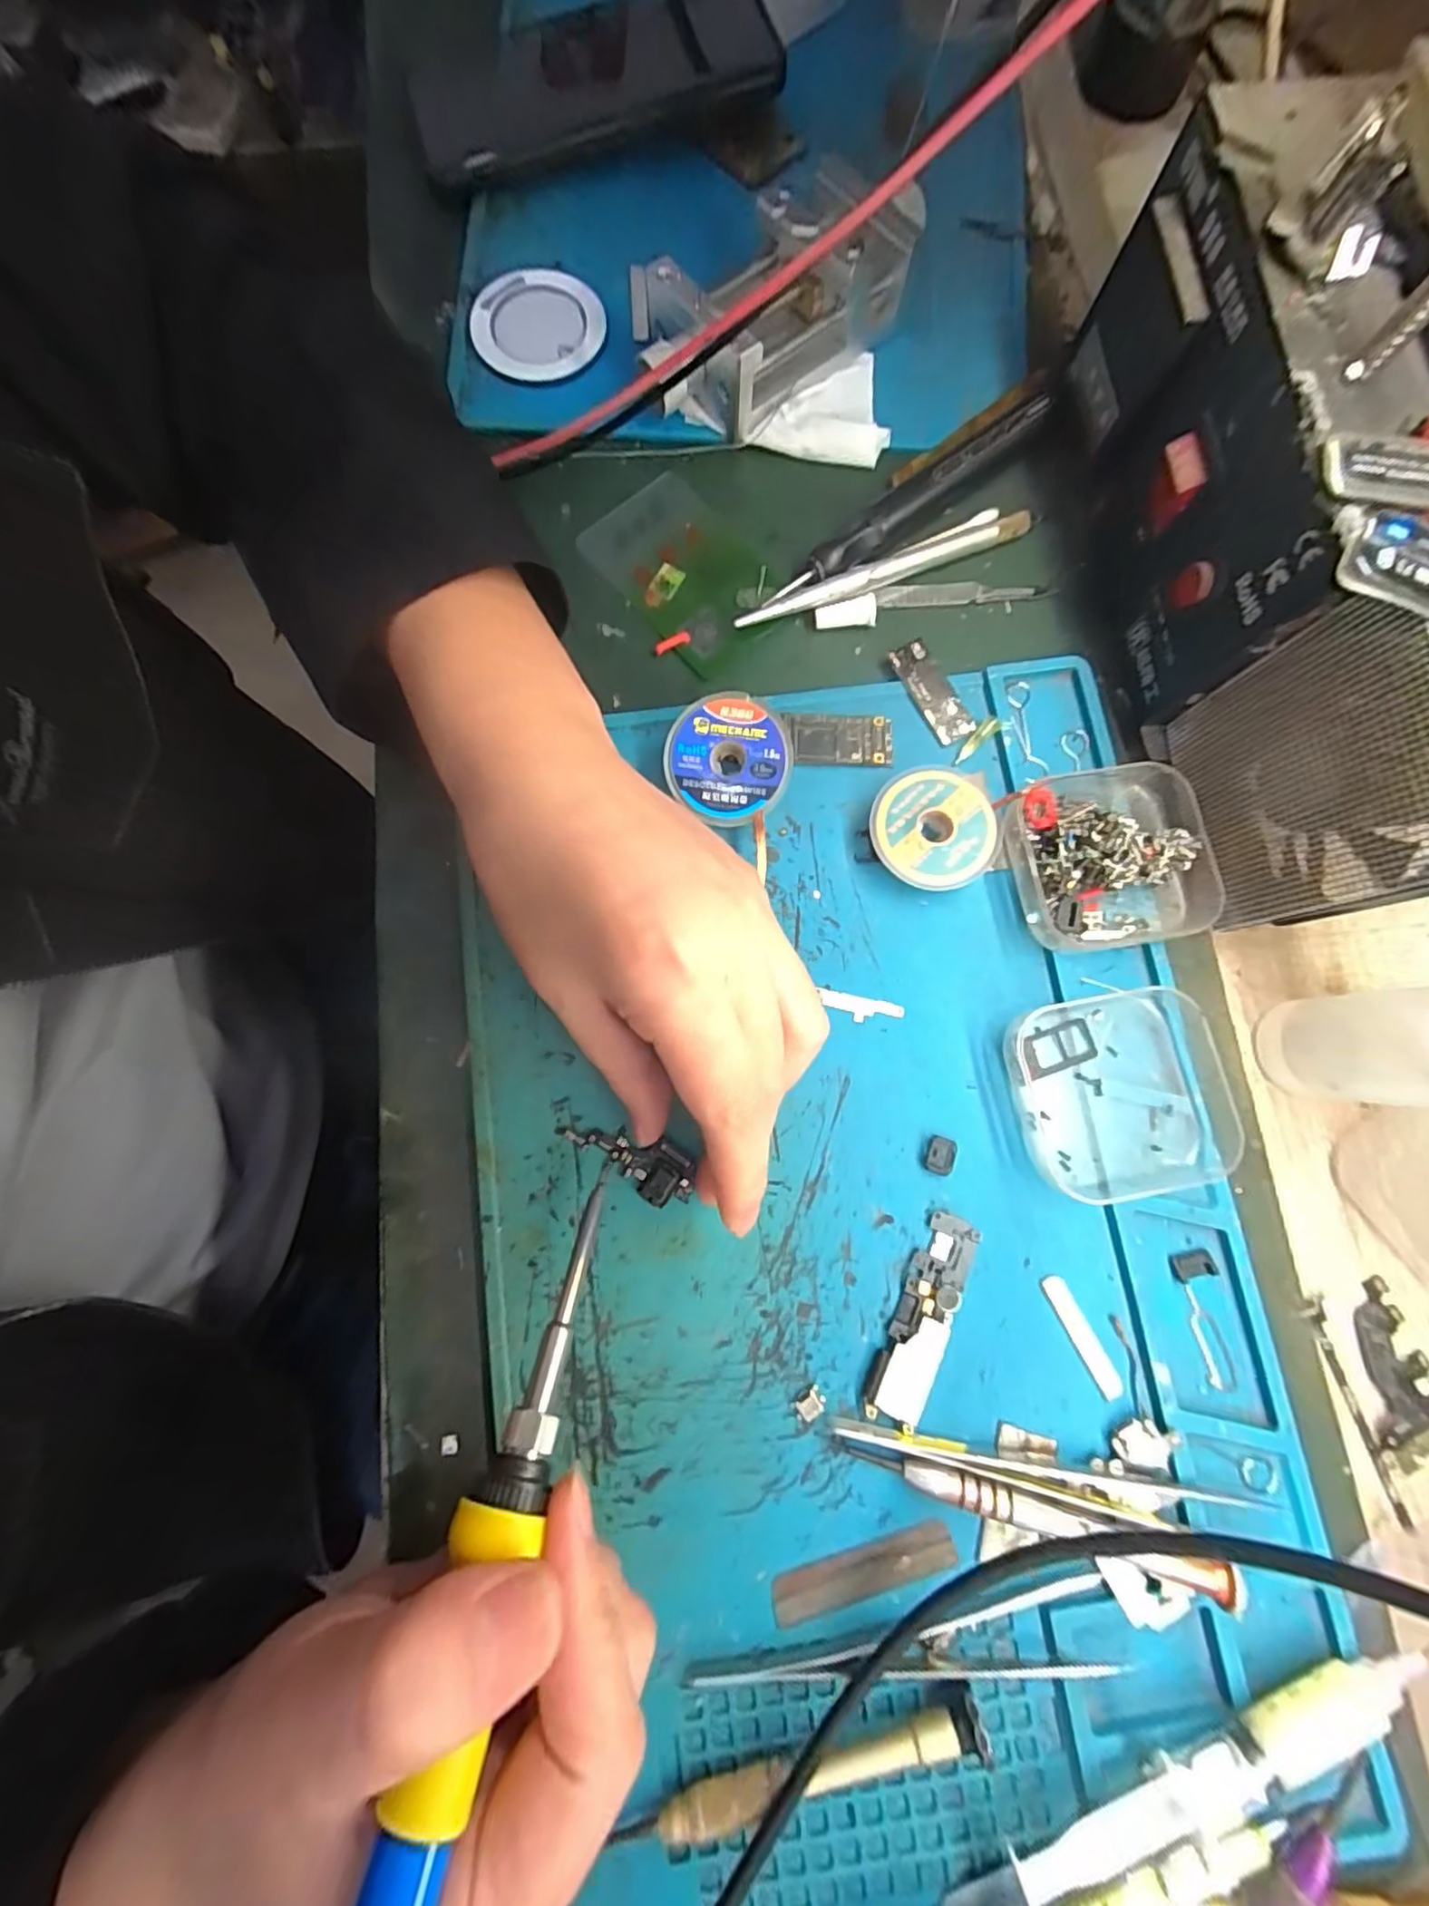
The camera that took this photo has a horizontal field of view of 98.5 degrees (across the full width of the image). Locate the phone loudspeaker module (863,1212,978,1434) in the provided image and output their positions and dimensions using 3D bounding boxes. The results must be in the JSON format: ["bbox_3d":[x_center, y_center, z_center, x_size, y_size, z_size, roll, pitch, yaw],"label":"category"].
[{"bbox_3d":[0.068,0.118,0.199,0.018,0.004,0.064,25,80,5],"label":"phone loudspeaker module"}]

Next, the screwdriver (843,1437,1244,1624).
[{"bbox_3d":[0.094,0.168,0.183,0.111,0.015,0.014,16,80,3],"label":"screwdriver"}]

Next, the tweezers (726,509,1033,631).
[{"bbox_3d":[0.068,-0.153,0.247,0.126,0.010,0.010,-23,80,-4],"label":"tweezers"}]

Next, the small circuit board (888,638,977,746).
[{"bbox_3d":[0.084,-0.101,0.238,0.016,0.004,0.043,-28,80,-5],"label":"small circuit board"}]

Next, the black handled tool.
[{"bbox_3d":[0.078,-0.178,0.246,0.133,0.019,0.014,-37,81,-6],"label":"black handled tool"}]

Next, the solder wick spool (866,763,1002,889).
[{"bbox_3d":[0.079,-0.044,0.224,0.045,0.014,0.044,0,79,0],"label":"solder wick spool"}]

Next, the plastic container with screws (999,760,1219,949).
[{"bbox_3d":[0.139,-0.034,0.218,0.061,0.025,0.061,-10,79,-2],"label":"plastic container with screws"}]

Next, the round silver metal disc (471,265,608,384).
[{"bbox_3d":[-0.077,-0.272,0.267,0.056,0.009,0.050,-14,79,-2],"label":"round silver metal disc"}]

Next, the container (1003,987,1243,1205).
[{"bbox_3d":[0.135,0.047,0.205,0.062,0.018,0.064,-14,79,-2],"label":"container"}]

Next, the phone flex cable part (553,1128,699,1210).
[{"bbox_3d":[-0.030,0.070,0.209,0.048,0.004,0.019,22,80,6],"label":"phone flex cable part"}]

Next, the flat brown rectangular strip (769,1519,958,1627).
[{"bbox_3d":[0.045,0.189,0.186,0.057,0.004,0.014,-15,79,-3],"label":"flat brown rectangular strip"}]

